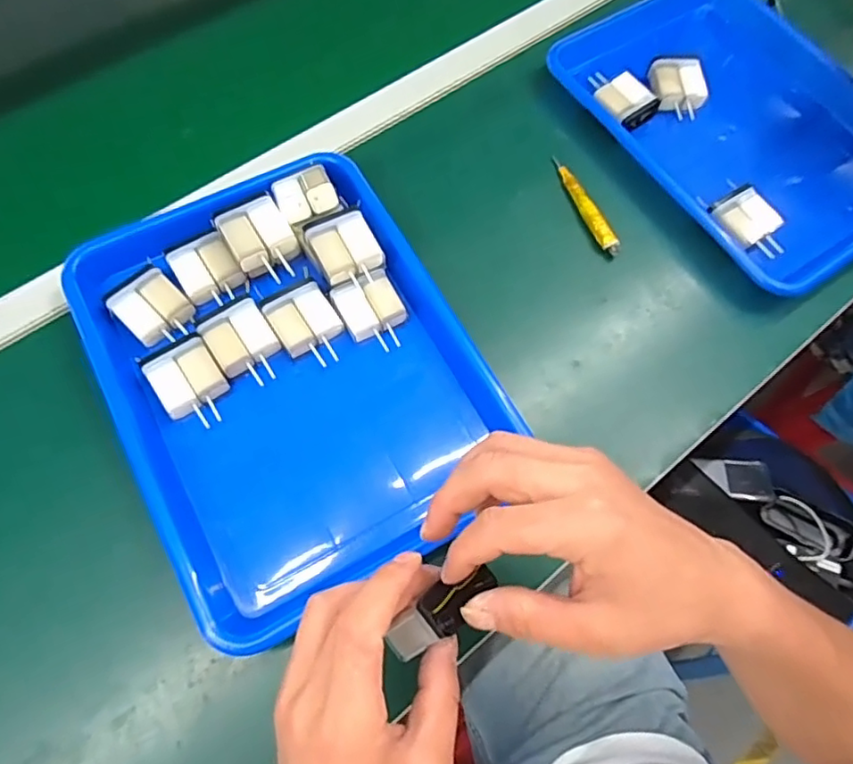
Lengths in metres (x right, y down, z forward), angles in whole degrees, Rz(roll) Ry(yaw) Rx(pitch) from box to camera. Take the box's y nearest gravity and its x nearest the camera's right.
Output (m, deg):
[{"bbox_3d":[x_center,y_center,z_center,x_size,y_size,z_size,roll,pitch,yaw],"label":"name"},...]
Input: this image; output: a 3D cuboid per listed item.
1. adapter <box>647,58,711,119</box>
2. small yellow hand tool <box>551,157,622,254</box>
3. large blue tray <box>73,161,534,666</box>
[{"bbox_3d":[0.247,-0.288,0.573,0.047,0.030,0.058,-4,68,-4],"label":"adapter"},{"bbox_3d":[0.146,-0.163,0.531,0.018,0.009,0.114,-19,70,-10],"label":"small yellow hand tool"},{"bbox_3d":[-0.100,-0.013,0.435,0.243,0.065,0.315,-28,71,-13],"label":"large blue tray"}]

